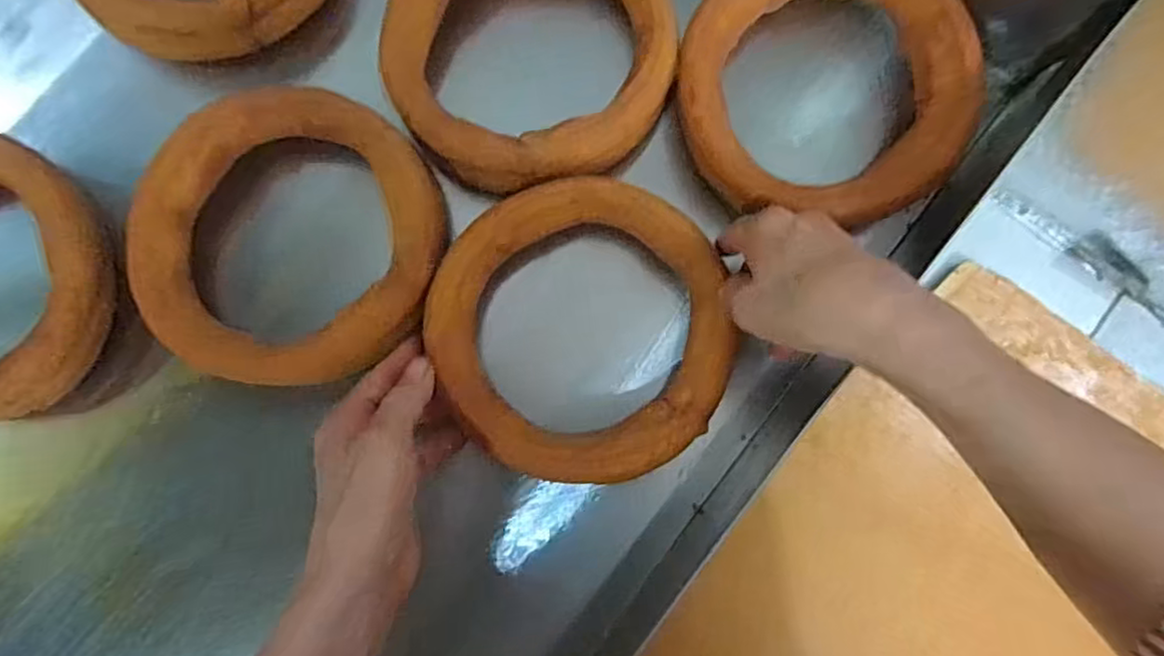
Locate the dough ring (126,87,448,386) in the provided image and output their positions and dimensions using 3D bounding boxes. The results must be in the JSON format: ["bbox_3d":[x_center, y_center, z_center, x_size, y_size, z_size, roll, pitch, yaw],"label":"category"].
[{"bbox_3d":[-0.174,-0.054,0.402,0.173,0.037,0.177,0,84,-3],"label":"dough ring"}]

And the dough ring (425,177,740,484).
[{"bbox_3d":[0.000,-0.001,0.401,0.172,0.038,0.173,0,87,-6],"label":"dough ring"}]

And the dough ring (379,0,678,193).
[{"bbox_3d":[-0.033,-0.174,0.419,0.174,0.032,0.172,0,84,-3],"label":"dough ring"}]

